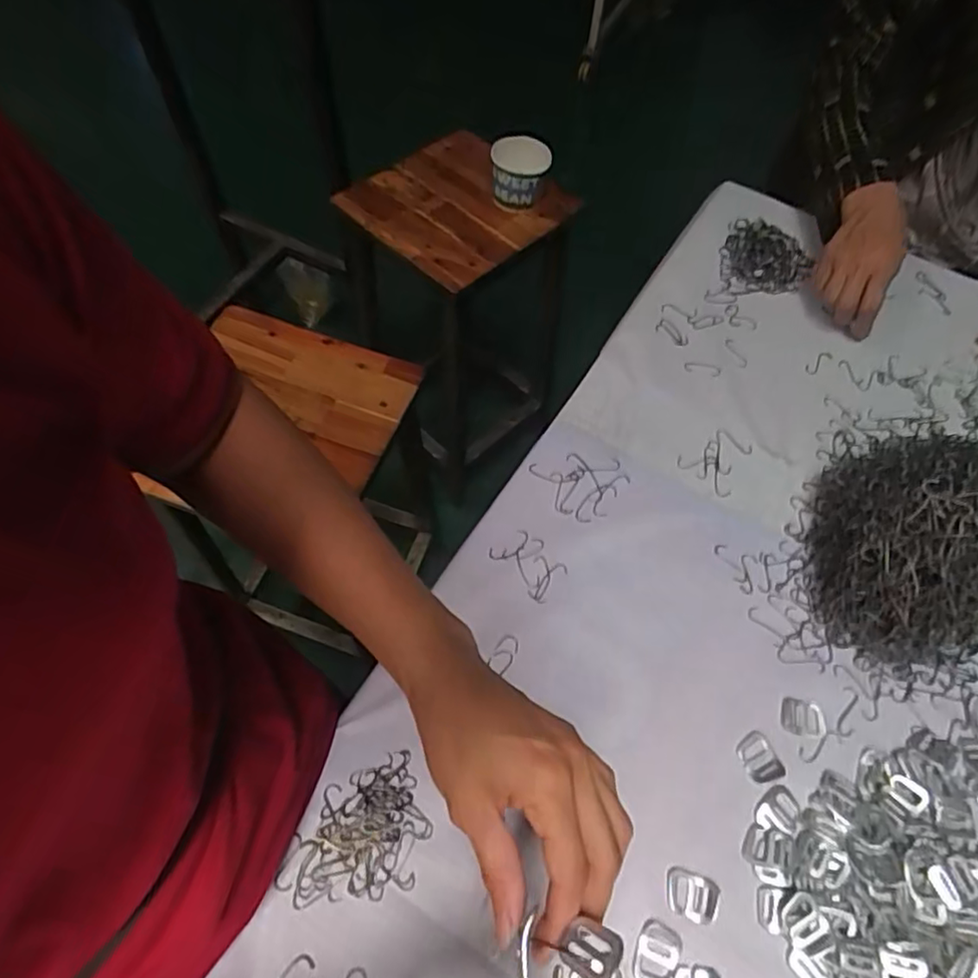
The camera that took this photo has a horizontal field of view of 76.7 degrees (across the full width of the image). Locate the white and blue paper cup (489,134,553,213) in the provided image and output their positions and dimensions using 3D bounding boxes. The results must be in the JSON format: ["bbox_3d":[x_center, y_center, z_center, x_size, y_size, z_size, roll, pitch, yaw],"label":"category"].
[{"bbox_3d":[0.046,-0.494,0.958,0.089,0.068,0.076,20,62,8],"label":"white and blue paper cup"}]

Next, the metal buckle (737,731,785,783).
[{"bbox_3d":[0.197,0.195,0.447,0.027,0.004,0.033,-17,63,-13],"label":"metal buckle"}]

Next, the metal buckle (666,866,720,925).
[{"bbox_3d":[0.133,0.267,0.405,0.034,0.004,0.026,18,61,6],"label":"metal buckle"}]

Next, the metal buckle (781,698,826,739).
[{"bbox_3d":[0.237,0.171,0.463,0.034,0.004,0.026,11,60,2],"label":"metal buckle"}]

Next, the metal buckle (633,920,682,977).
[{"bbox_3d":[0.106,0.293,0.388,0.027,0.004,0.034,22,61,8],"label":"metal buckle"}]

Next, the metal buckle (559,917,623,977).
[{"bbox_3d":[0.041,0.186,0.248,0.026,0.004,0.021,-2,49,42],"label":"metal buckle"}]

